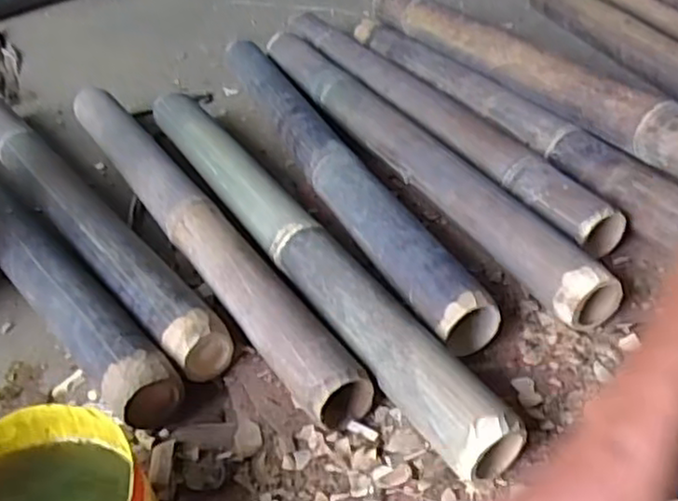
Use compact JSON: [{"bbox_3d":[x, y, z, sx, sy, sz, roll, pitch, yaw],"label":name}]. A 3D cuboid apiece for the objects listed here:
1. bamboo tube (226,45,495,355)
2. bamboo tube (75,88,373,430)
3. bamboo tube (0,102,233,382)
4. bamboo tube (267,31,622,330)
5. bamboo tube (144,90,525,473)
[{"bbox_3d":[-0.021,-0.120,0.821,0.064,0.050,0.662,-19,43,-14],"label":"bamboo tube"},{"bbox_3d":[-0.171,-0.044,0.772,0.065,0.065,0.664,-26,45,-21],"label":"bamboo tube"},{"bbox_3d":[-0.321,-0.065,0.826,0.062,0.060,0.688,-30,46,-25],"label":"bamboo tube"},{"bbox_3d":[0.061,-0.130,0.824,0.061,0.060,0.670,-22,43,-17],"label":"bamboo tube"},{"bbox_3d":[-0.056,-0.023,0.710,0.063,0.055,0.648,-24,44,-19],"label":"bamboo tube"}]

